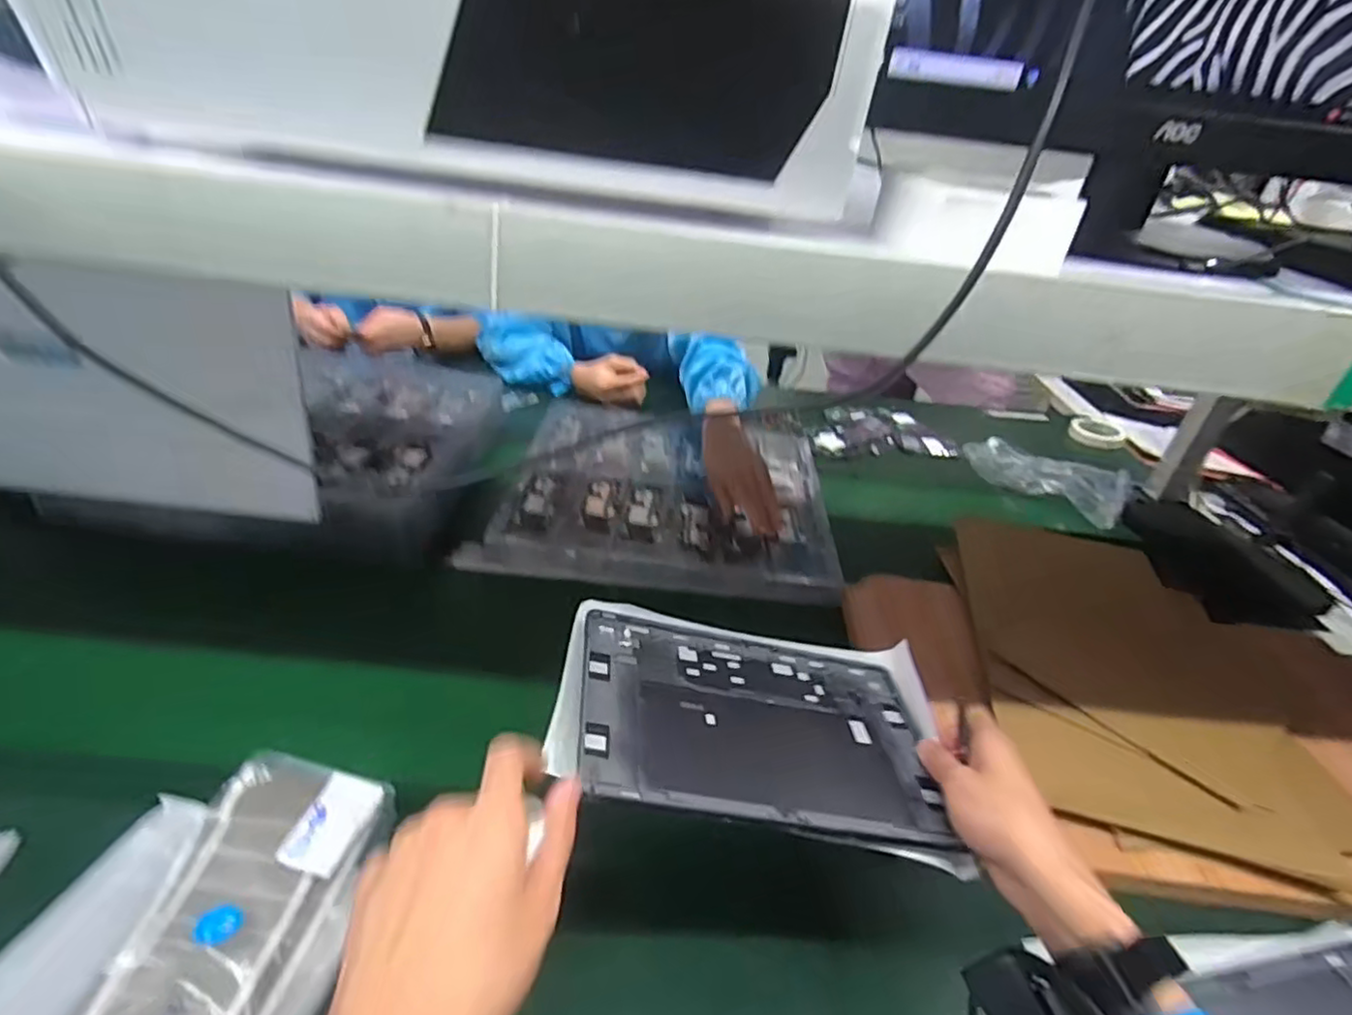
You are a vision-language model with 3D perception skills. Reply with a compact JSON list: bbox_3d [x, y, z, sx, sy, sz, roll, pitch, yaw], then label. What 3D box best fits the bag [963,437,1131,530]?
[{"bbox_3d":[0.630,-0.056,1.157,0.259,0.037,0.151,25,36,26],"label":"bag"}]

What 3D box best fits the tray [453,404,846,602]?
[{"bbox_3d":[-0.015,-0.035,0.996,0.464,0.038,0.477,7,32,-1],"label":"tray"}]

